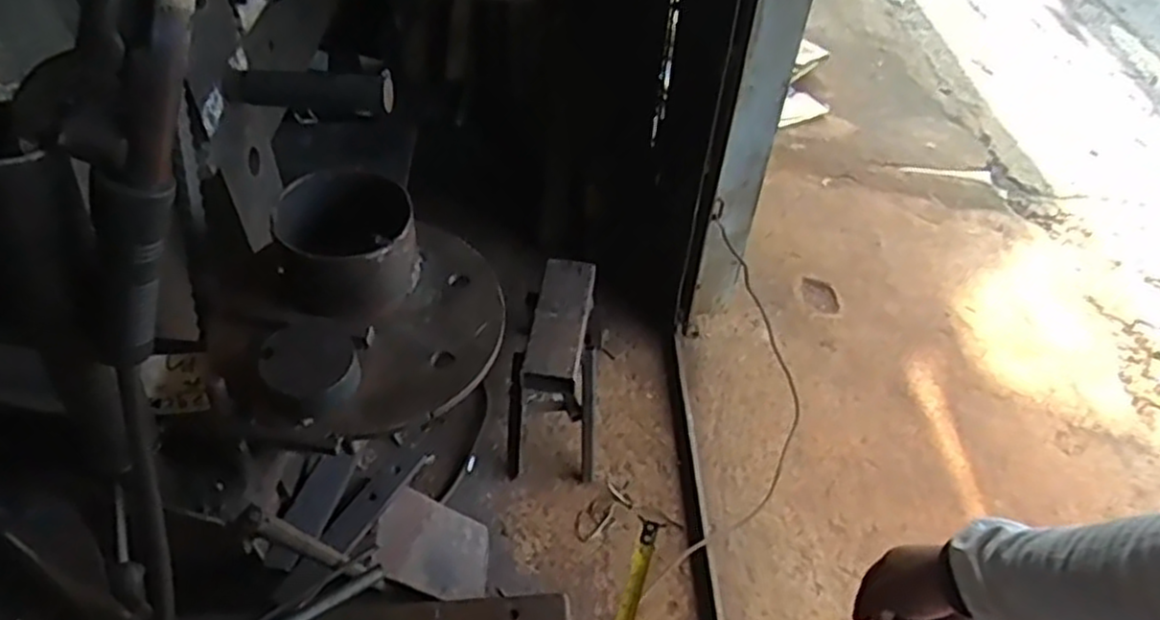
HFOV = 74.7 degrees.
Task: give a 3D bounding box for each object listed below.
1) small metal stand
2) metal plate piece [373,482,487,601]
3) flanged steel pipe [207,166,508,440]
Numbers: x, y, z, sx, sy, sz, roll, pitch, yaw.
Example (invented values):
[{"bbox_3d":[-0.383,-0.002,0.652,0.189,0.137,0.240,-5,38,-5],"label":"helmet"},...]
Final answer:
[{"bbox_3d":[-0.050,0.120,1.516,0.171,0.303,0.315,4,49,0],"label":"small metal stand"},{"bbox_3d":[-0.235,0.393,1.260,0.013,0.237,0.146,-26,43,34],"label":"metal plate piece"},{"bbox_3d":[-0.190,-0.010,0.637,0.239,0.103,0.228,-9,50,-11],"label":"flanged steel pipe"}]

